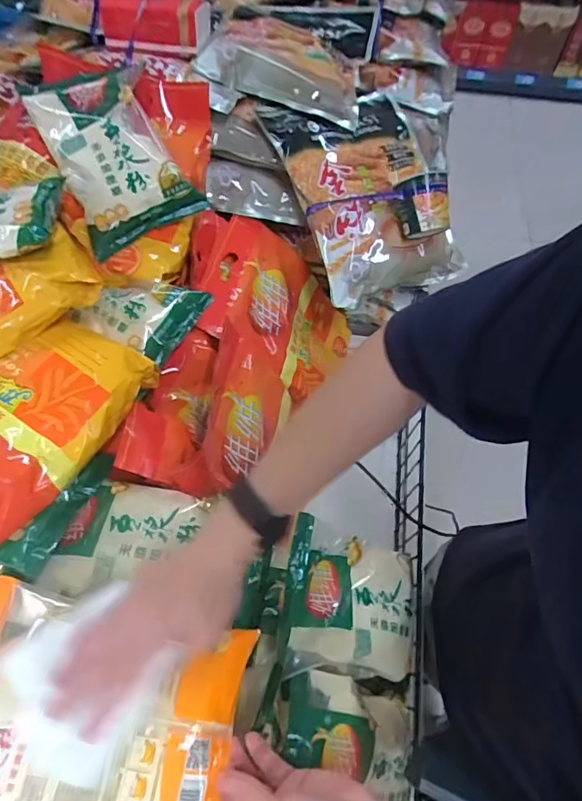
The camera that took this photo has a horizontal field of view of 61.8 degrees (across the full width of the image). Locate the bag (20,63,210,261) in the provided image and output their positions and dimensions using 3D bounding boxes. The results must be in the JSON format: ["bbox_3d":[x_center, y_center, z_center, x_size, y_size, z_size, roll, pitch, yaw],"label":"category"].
[{"bbox_3d":[-0.230,-0.324,0.624,0.156,0.051,0.222,-24,99,4],"label":"bag"}]

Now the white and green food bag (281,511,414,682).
[{"bbox_3d":[0.069,0.225,0.547,0.180,0.032,0.150,19,63,-26],"label":"white and green food bag"}]

